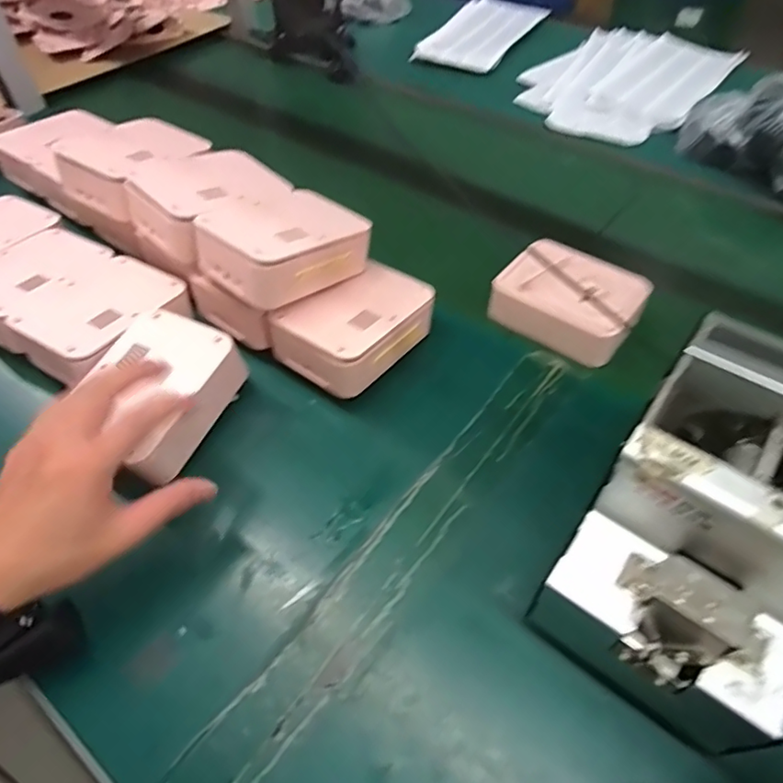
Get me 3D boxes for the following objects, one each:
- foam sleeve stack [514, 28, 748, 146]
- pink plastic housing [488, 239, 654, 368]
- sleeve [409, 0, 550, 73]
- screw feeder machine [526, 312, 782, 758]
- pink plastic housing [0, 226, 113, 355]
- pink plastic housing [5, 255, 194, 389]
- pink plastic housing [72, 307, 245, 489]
[{"bbox_3d":[0.377,-0.508,0.901,0.264,0.019,0.413,36,59,26],"label":"foam sleeve stack"},{"bbox_3d":[0.174,-0.093,0.543,0.129,0.041,0.102,33,58,25],"label":"pink plastic housing"},{"bbox_3d":[0.168,-0.667,1.030,0.158,0.021,0.310,22,54,17],"label":"sleeve"},{"bbox_3d":[0.183,0.084,0.322,0.123,0.157,0.177,31,57,23],"label":"screw feeder machine"},{"bbox_3d":[-0.352,-0.109,0.545,0.108,0.040,0.136,21,53,17],"label":"pink plastic housing"},{"bbox_3d":[-0.262,-0.066,0.515,0.111,0.048,0.133,30,56,23],"label":"pink plastic housing"},{"bbox_3d":[-0.190,0.000,0.453,0.092,0.052,0.128,19,53,15],"label":"pink plastic housing"}]

